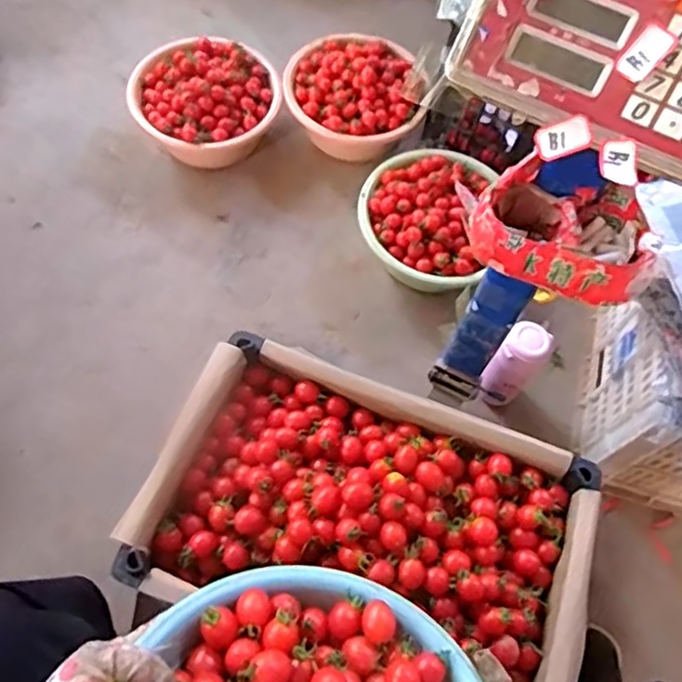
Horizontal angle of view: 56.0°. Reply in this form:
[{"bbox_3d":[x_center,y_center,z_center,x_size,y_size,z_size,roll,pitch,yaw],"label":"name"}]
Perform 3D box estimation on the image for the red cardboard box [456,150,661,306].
[{"bbox_3d":[0.189,-0.095,0.557,0.170,0.044,0.107,21,63,7],"label":"red cardboard box"}]

